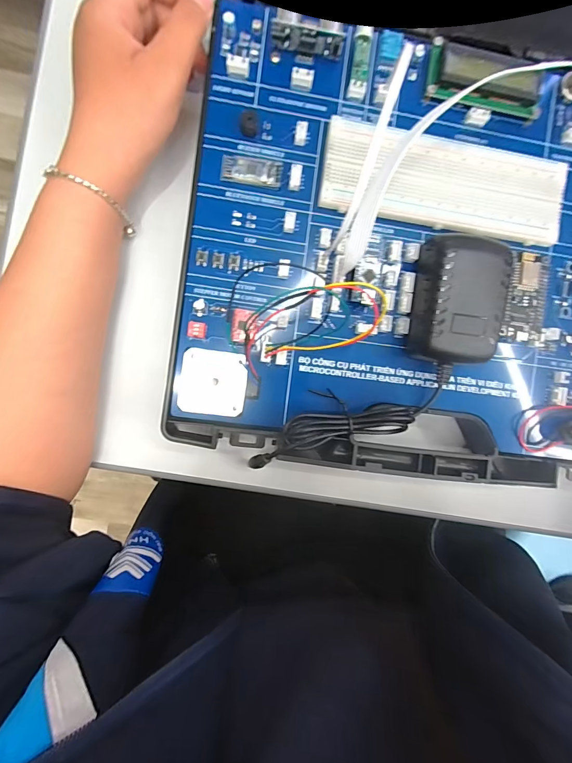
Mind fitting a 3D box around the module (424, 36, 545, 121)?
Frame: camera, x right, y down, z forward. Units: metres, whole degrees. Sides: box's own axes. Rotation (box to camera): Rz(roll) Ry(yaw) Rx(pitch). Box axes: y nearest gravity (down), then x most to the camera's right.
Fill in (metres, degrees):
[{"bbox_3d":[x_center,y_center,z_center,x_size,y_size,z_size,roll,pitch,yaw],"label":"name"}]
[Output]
[{"bbox_3d":[0.132,-0.198,0.235,0.076,0.018,0.031,9,90,-6],"label":"module"}]

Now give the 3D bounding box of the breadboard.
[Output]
[{"bbox_3d":[0.106,-0.131,0.239,0.162,0.009,0.059,6,90,-6],"label":"breadboard"}]

